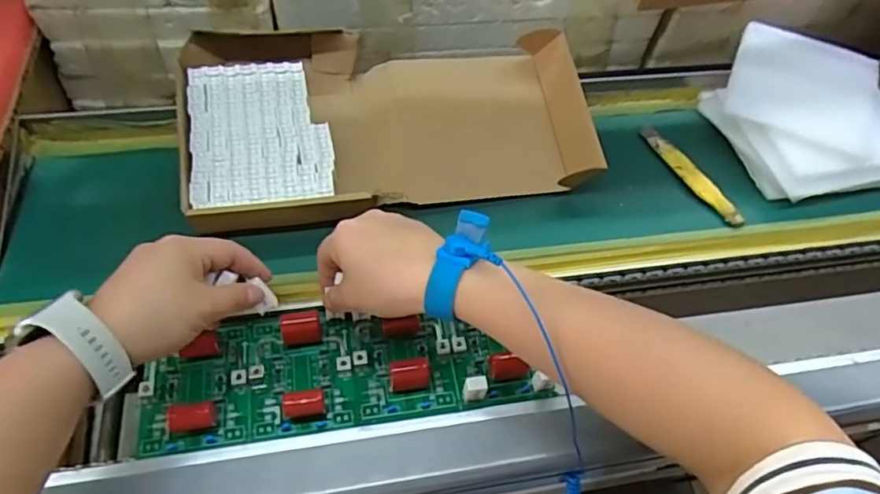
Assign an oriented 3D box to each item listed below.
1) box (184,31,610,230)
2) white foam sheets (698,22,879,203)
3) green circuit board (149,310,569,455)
[{"bbox_3d":[-0.046,-0.117,0.521,0.347,0.045,0.189,-9,58,-11],"label":"box"},{"bbox_3d":[0.342,-0.130,0.564,0.158,0.058,0.188,-8,58,-10],"label":"white foam sheets"},{"bbox_3d":[-0.066,0.085,0.420,0.274,0.031,0.090,-3,57,-6],"label":"green circuit board"}]

